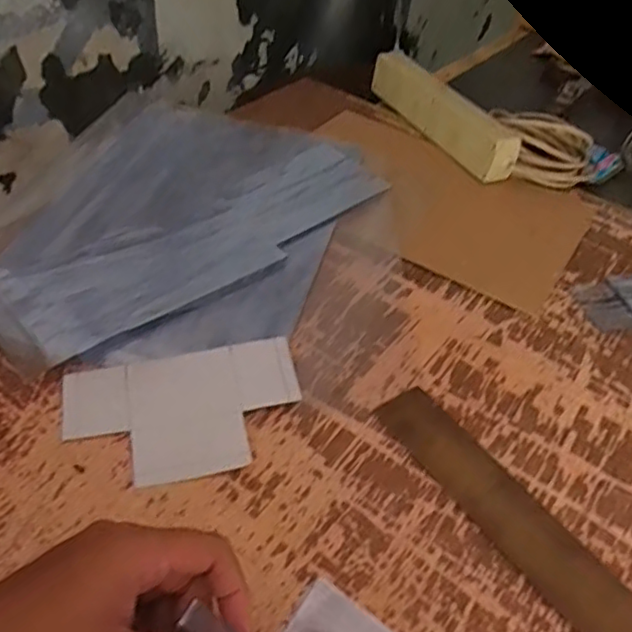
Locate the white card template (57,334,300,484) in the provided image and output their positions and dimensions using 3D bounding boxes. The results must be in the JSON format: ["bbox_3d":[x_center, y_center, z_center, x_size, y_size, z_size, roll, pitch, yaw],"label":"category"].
[{"bbox_3d":[-0.094,0.067,0.456,0.165,0.020,0.100,-7,44,-15],"label":"white card template"}]

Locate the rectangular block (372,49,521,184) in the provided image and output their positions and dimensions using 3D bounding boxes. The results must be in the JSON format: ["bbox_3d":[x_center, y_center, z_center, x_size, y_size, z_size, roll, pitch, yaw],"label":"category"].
[{"bbox_3d":[0.158,-0.257,0.807,0.048,0.059,0.268,-13,46,-22],"label":"rectangular block"}]

